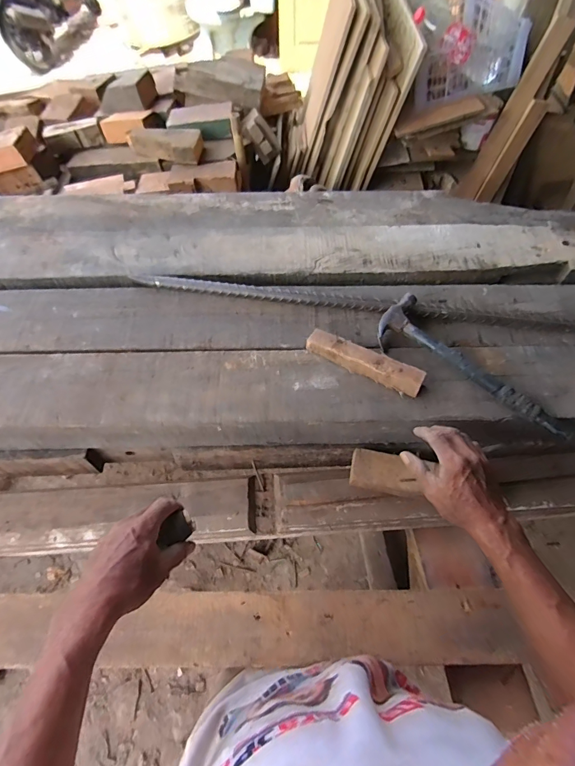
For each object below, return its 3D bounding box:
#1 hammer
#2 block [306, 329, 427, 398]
[{"bbox_3d":[0.301,-0.030,0.641,0.332,0.040,0.099,36,64,21],"label":"hammer"},{"bbox_3d":[0.127,-0.037,0.654,0.197,0.032,0.039,27,62,17],"label":"block"}]

